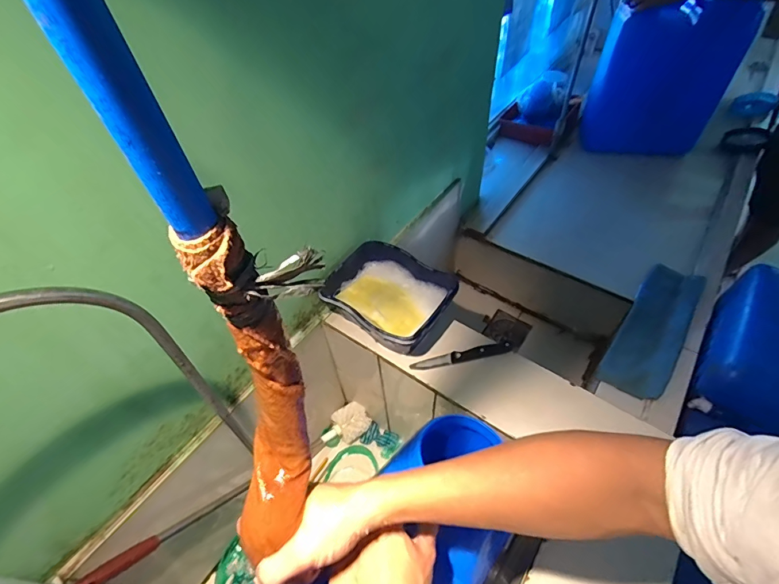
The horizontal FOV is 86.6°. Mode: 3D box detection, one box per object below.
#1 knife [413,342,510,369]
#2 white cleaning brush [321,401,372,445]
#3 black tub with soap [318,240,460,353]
[{"bbox_3d":[0.121,0.108,0.686,0.167,0.014,0.024,-11,50,-5],"label":"knife"},{"bbox_3d":[-0.101,0.310,0.953,0.114,0.050,0.072,-33,55,-22],"label":"white cleaning brush"},{"bbox_3d":[-0.004,0.015,0.720,0.207,0.080,0.166,30,58,26],"label":"black tub with soap"}]

